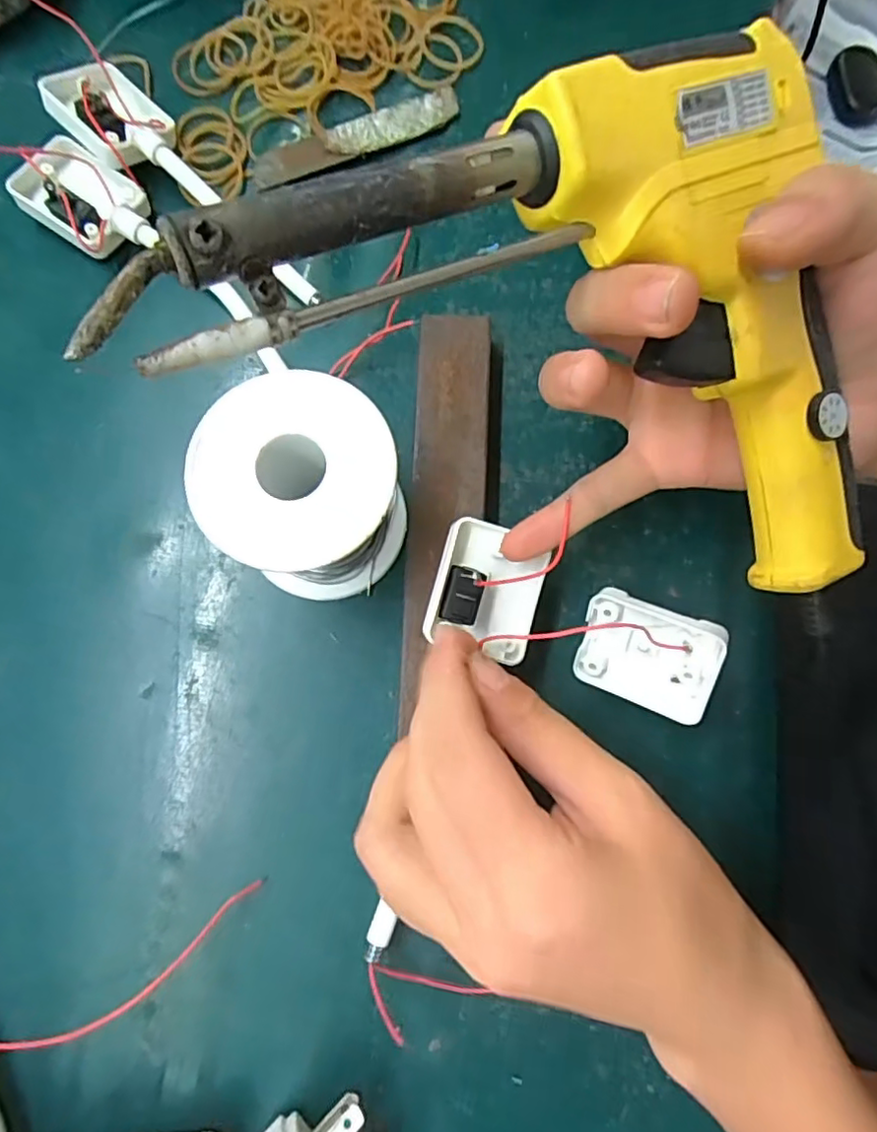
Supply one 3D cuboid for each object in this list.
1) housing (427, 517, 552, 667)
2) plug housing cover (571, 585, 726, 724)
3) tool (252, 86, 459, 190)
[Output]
[{"bbox_3d":[0.018,0.008,0.226,0.038,0.019,0.043,15,80,3],"label":"housing"},{"bbox_3d":[0.076,0.032,0.225,0.047,0.009,0.039,19,117,22],"label":"plug housing cover"},{"bbox_3d":[-0.039,-0.201,0.290,0.100,0.005,0.020,-21,80,-4],"label":"tool"}]

